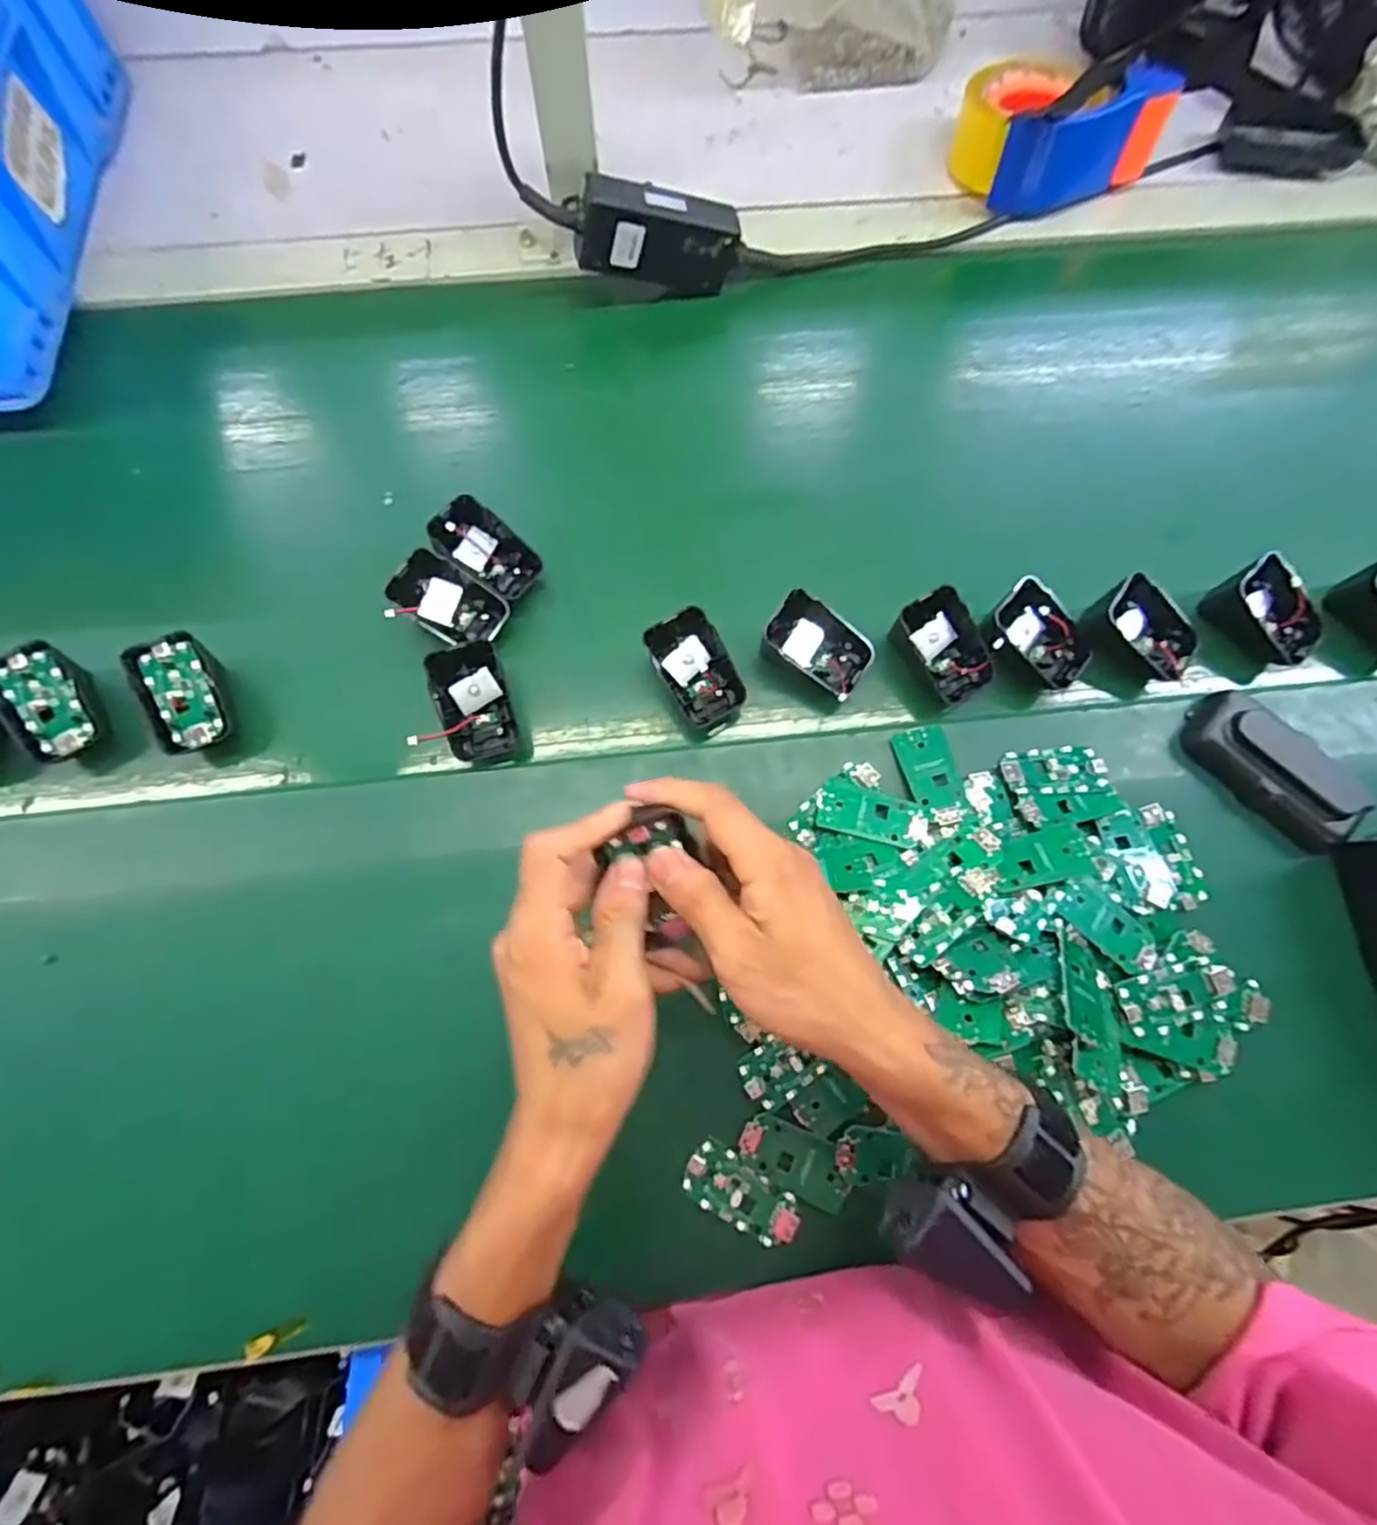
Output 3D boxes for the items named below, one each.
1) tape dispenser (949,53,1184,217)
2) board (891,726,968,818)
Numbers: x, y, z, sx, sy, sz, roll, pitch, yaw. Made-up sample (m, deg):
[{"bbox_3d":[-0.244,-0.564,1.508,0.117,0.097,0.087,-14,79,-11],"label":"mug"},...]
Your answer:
[{"bbox_3d":[0.292,-0.514,0.555,0.143,0.067,0.098,-13,75,-4],"label":"tape dispenser"},{"bbox_3d":[0.148,0.003,0.424,0.031,0.009,0.054,-16,76,-5],"label":"board"}]

